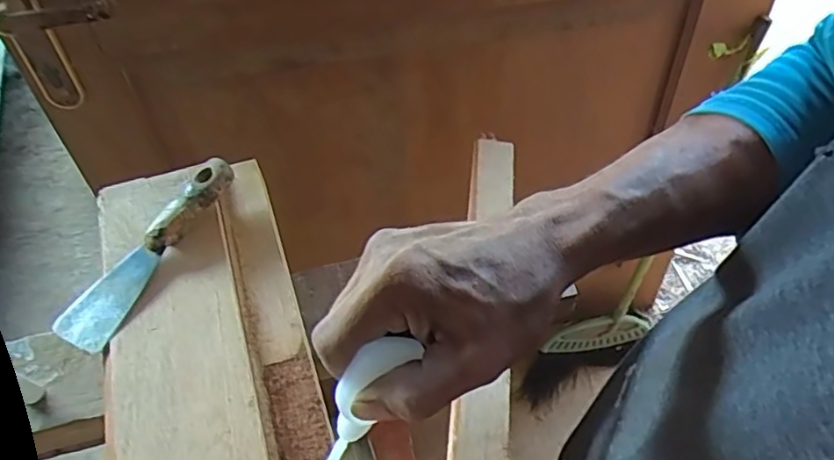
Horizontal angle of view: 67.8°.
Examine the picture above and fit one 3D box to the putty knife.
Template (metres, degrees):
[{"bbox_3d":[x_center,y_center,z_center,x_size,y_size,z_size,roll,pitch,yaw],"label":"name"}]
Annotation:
[{"bbox_3d":[-0.196,0.009,0.448,0.045,0.030,0.158,22,56,18],"label":"putty knife"}]

